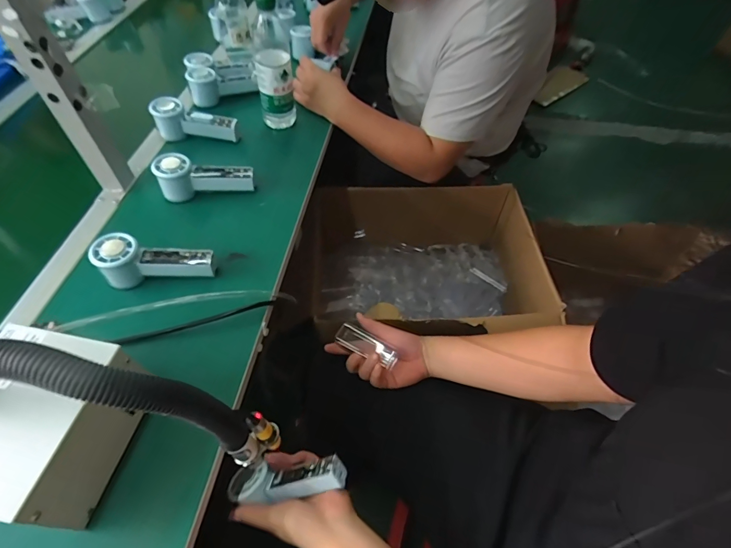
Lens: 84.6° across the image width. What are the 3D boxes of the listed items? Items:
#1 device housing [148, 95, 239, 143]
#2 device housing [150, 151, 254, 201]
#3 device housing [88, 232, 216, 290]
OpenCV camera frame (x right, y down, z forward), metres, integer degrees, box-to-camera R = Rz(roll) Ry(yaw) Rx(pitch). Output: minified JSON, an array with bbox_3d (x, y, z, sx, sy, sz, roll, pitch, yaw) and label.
[{"bbox_3d":[-0.315,-0.279,0.741,0.147,0.057,0.048,10,54,5],"label":"device housing"},{"bbox_3d":[-0.261,-0.165,0.661,0.142,0.058,0.048,-9,55,-8],"label":"device housing"},{"bbox_3d":[-0.292,-0.014,0.562,0.150,0.057,0.052,5,53,-14],"label":"device housing"}]

